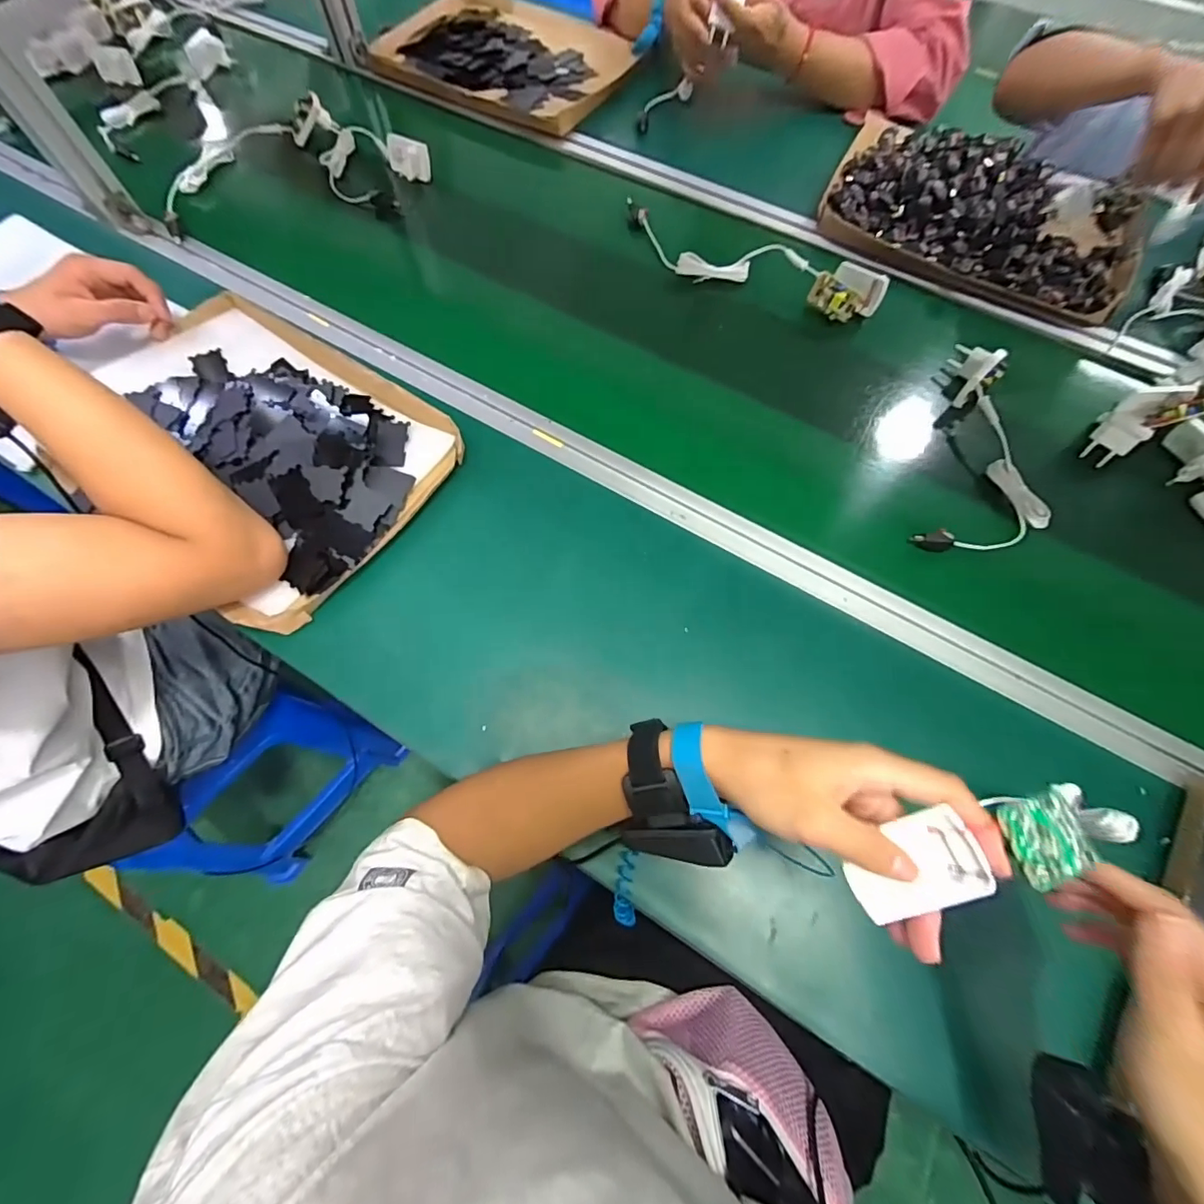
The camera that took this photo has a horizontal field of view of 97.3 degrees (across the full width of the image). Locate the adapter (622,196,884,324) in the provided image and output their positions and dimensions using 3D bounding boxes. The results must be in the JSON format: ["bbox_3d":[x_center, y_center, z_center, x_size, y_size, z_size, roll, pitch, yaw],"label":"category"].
[{"bbox_3d":[0.164,-0.406,0.629,0.330,0.041,0.076,27,72,11],"label":"adapter"}]

